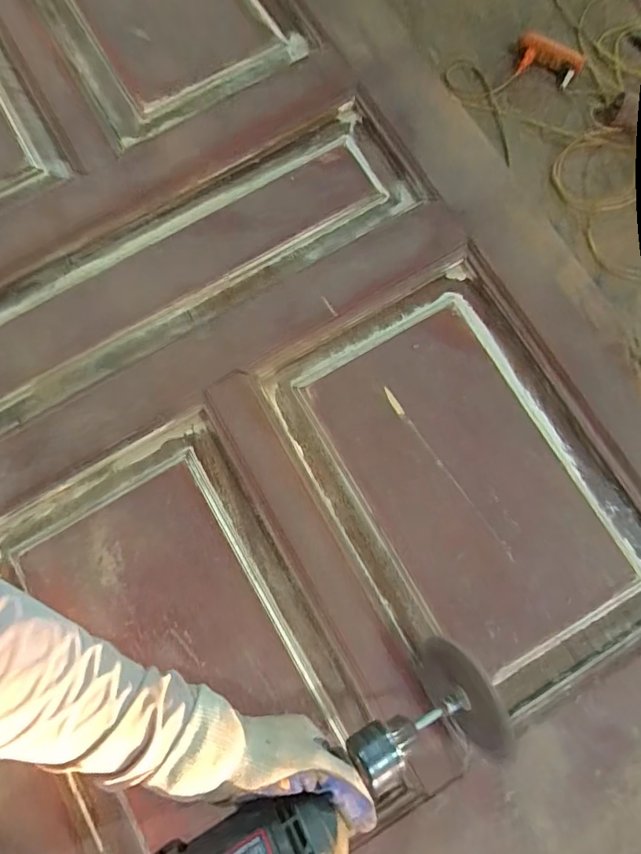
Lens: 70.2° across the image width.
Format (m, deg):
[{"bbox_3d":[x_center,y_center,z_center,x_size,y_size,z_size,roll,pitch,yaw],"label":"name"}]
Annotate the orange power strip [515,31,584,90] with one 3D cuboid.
[{"bbox_3d":[0.688,-1.114,1.383,0.198,0.054,0.120,25,81,6],"label":"orange power strip"}]

